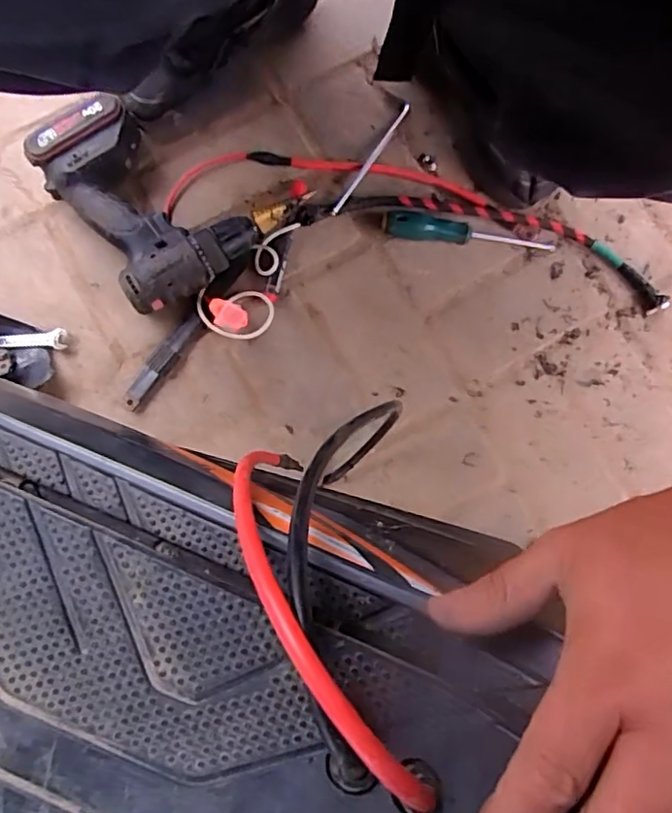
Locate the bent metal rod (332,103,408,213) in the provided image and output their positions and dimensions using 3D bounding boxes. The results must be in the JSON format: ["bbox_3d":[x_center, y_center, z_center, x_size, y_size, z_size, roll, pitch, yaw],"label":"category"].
[{"bbox_3d":[0.039,-0.282,0.678,0.010,0.013,0.162,32,81,5],"label":"bent metal rod"}]

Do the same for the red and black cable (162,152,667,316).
[{"bbox_3d":[0.093,-0.216,0.671,0.559,0.021,0.107,12,80,1],"label":"red and black cable"}]

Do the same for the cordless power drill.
[{"bbox_3d":[-0.217,-0.221,0.637,0.140,0.081,0.193,-41,85,-7],"label":"cordless power drill"}]

